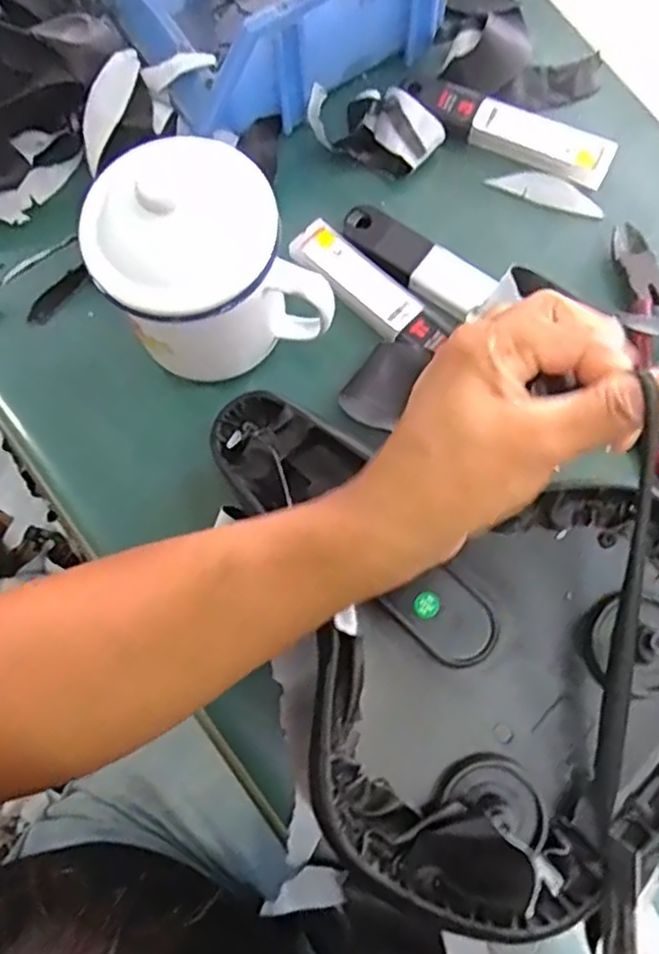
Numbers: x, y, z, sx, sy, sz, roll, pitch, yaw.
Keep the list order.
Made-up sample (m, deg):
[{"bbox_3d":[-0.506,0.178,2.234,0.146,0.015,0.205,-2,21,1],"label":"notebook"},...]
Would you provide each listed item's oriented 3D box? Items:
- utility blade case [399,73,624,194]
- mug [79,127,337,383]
[{"bbox_3d":[0.100,-0.199,0.403,0.124,0.014,0.030,27,76,9],"label":"utility blade case"},{"bbox_3d":[-0.059,-0.097,0.327,0.086,0.101,0.091,-37,76,-8],"label":"mug"}]

